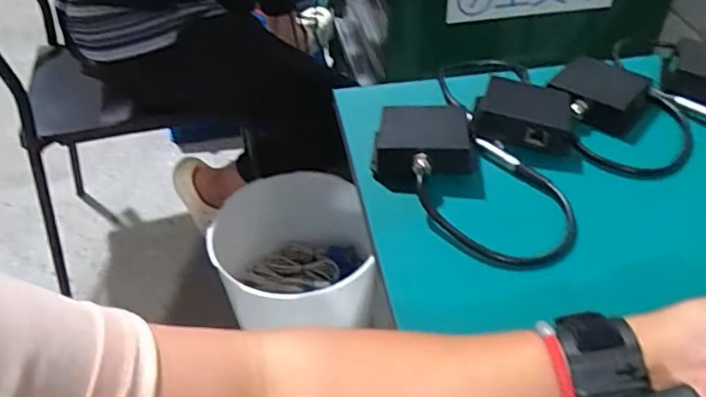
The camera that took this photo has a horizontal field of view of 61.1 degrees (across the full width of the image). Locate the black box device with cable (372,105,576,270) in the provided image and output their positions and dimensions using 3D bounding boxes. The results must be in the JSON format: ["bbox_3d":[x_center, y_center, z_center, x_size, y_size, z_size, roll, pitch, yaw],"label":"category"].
[{"bbox_3d":[0.087,-0.021,0.453,0.097,0.032,0.181,-31,50,-28],"label":"black box device with cable"}]

